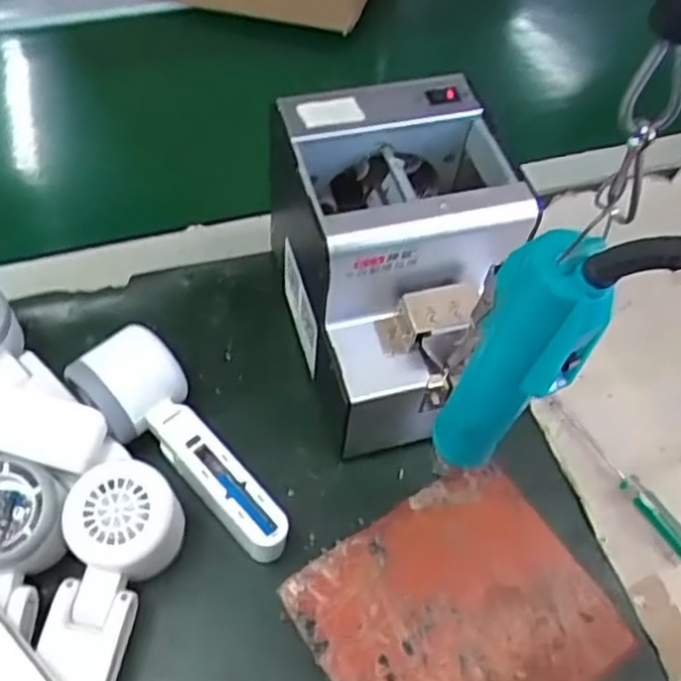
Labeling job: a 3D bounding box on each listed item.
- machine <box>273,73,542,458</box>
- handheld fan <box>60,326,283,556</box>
[{"bbox_3d":[0.041,-0.044,0.463,0.133,0.153,0.170,-9,56,-10],"label":"machine"},{"bbox_3d":[-0.091,0.065,0.435,0.053,0.058,0.159,-38,65,-26],"label":"handheld fan"}]

